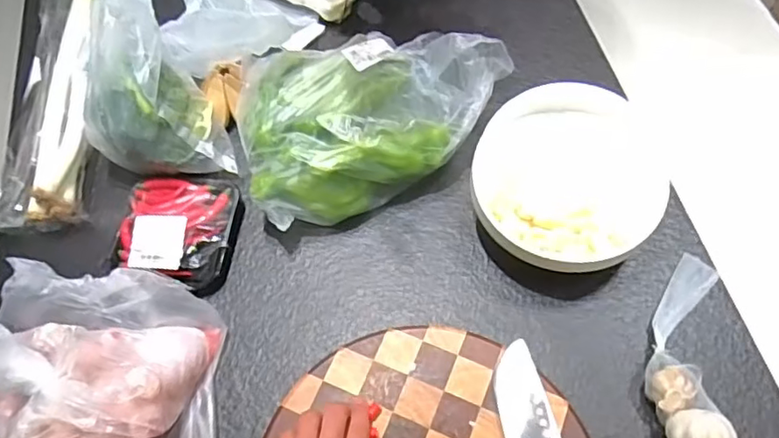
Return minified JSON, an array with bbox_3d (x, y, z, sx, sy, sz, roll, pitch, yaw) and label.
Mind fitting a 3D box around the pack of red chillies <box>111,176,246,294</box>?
[{"bbox_3d":[-0.245,0.013,0.673,0.132,0.036,0.137,5,62,6],"label":"pack of red chillies"}]

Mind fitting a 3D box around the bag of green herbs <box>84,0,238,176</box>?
[{"bbox_3d":[-0.281,-0.137,0.650,0.134,0.186,0.134,-22,63,-8],"label":"bag of green herbs"}]

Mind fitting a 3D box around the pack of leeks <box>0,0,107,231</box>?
[{"bbox_3d":[-0.432,-0.281,0.824,0.126,0.063,0.635,-4,62,2],"label":"pack of leeks"}]

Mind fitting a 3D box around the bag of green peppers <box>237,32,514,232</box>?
[{"bbox_3d":[-0.030,-0.136,0.691,0.303,0.120,0.215,-21,63,-7],"label":"bag of green peppers"}]

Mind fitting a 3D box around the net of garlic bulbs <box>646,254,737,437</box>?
[{"bbox_3d":[0.290,0.164,0.547,0.081,0.055,0.289,4,62,6],"label":"net of garlic bulbs"}]

